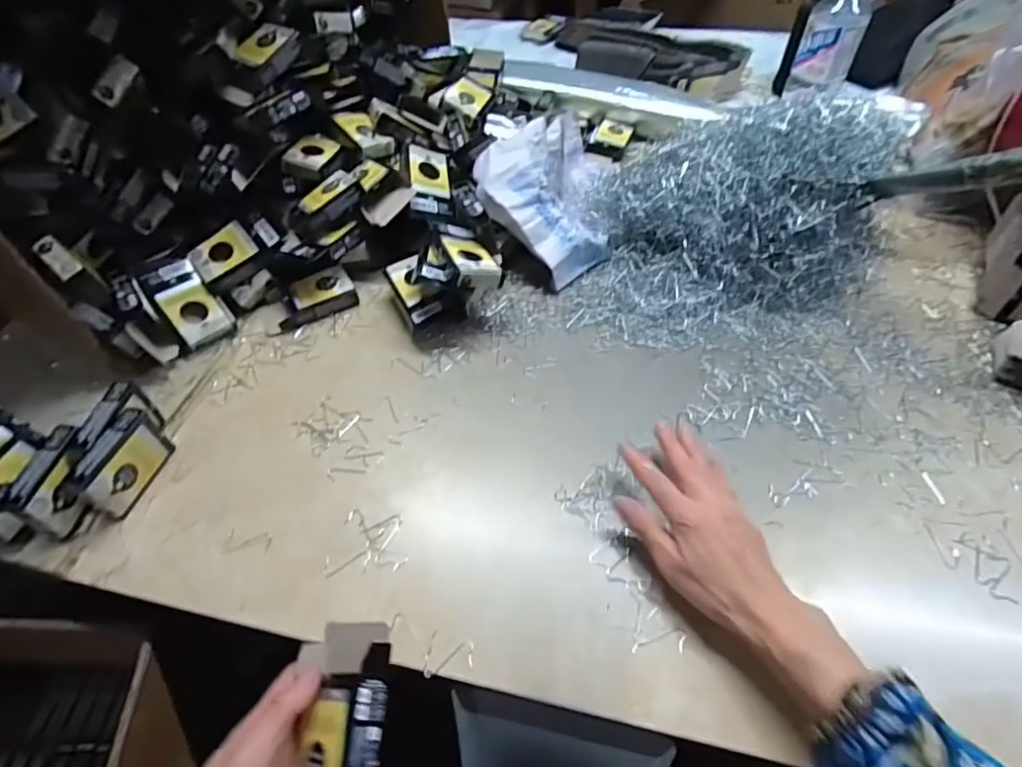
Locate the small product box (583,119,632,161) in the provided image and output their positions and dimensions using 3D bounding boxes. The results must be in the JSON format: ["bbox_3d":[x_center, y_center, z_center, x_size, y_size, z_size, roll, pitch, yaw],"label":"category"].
[{"bbox_3d":[0.140,-0.348,0.781,0.056,0.013,0.082,16,54,14],"label":"small product box"}]

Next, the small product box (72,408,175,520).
[{"bbox_3d":[-0.314,0.066,0.447,0.018,0.060,0.076,8,53,8],"label":"small product box"}]

